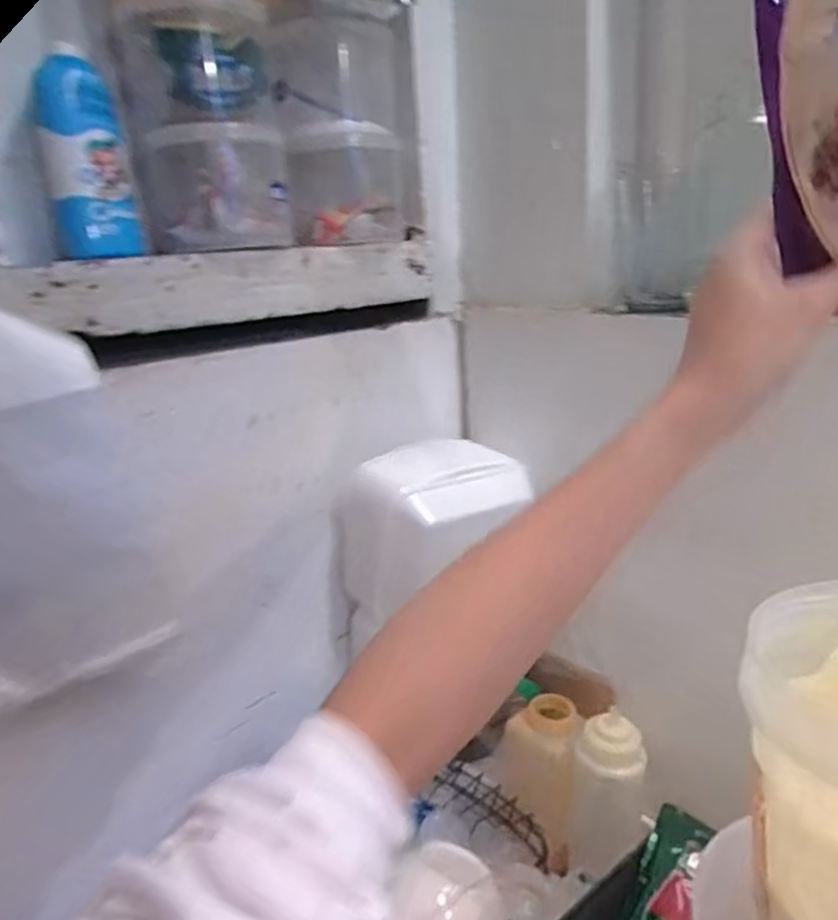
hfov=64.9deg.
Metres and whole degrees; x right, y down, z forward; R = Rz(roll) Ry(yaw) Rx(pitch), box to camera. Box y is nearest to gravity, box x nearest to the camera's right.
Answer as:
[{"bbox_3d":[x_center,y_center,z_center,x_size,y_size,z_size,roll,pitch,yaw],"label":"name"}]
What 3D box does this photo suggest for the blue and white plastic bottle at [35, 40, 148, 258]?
[{"bbox_3d":[-0.281,-0.257,0.561,0.063,0.156,0.072,-12,18,-24],"label":"blue and white plastic bottle"}]

